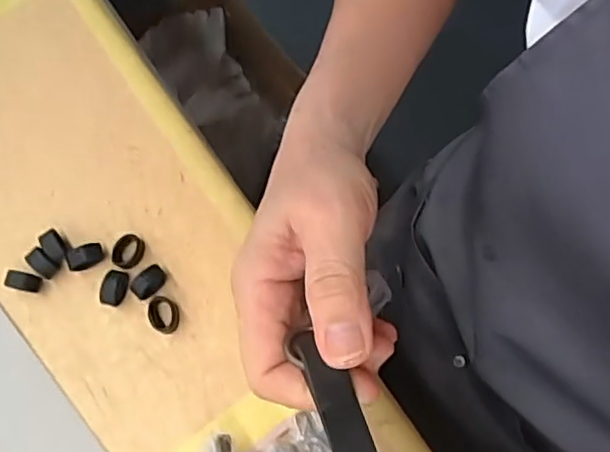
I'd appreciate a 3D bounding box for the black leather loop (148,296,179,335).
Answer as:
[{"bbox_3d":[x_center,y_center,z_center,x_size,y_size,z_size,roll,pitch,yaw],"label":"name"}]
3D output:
[{"bbox_3d":[-0.081,0.050,0.348,0.016,0.009,0.023,-14,69,-3],"label":"black leather loop"}]

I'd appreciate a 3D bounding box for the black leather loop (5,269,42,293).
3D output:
[{"bbox_3d":[-0.168,0.033,0.364,0.021,0.010,0.011,14,70,8],"label":"black leather loop"}]

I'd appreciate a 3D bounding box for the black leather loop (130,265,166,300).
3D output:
[{"bbox_3d":[-0.091,0.033,0.354,0.021,0.010,0.012,-35,71,-10],"label":"black leather loop"}]

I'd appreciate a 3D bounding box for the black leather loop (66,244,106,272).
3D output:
[{"bbox_3d":[-0.132,0.019,0.364,0.020,0.012,0.012,-22,70,-6],"label":"black leather loop"}]

